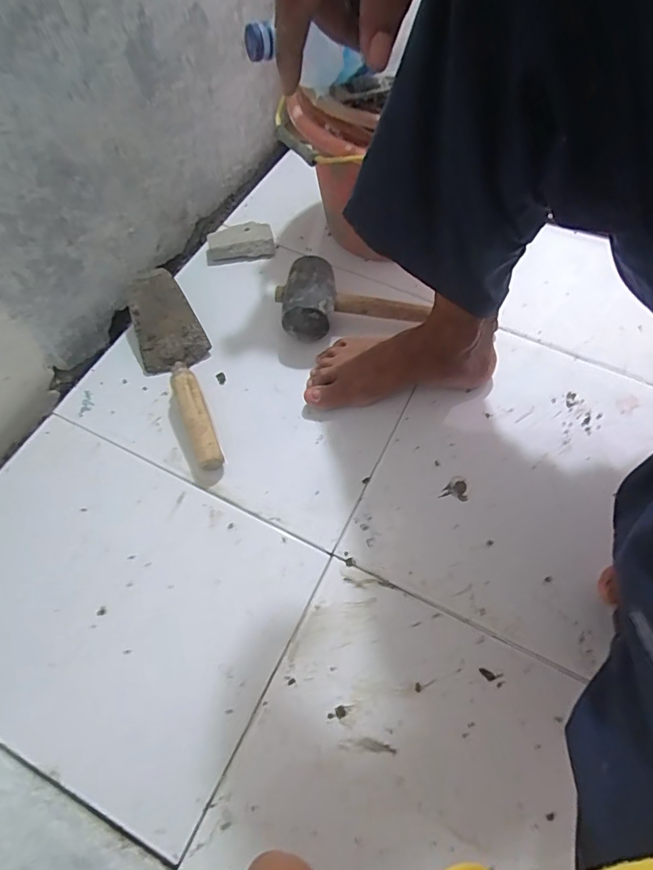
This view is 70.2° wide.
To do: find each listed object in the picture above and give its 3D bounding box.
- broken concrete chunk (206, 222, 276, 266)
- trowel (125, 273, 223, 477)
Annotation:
[{"bbox_3d":[-0.137,-0.300,0.731,0.105,0.029,0.057,-9,63,-6],"label":"broken concrete chunk"},{"bbox_3d":[-0.188,-0.089,0.608,0.090,0.057,0.294,-23,65,-13],"label":"trowel"}]

